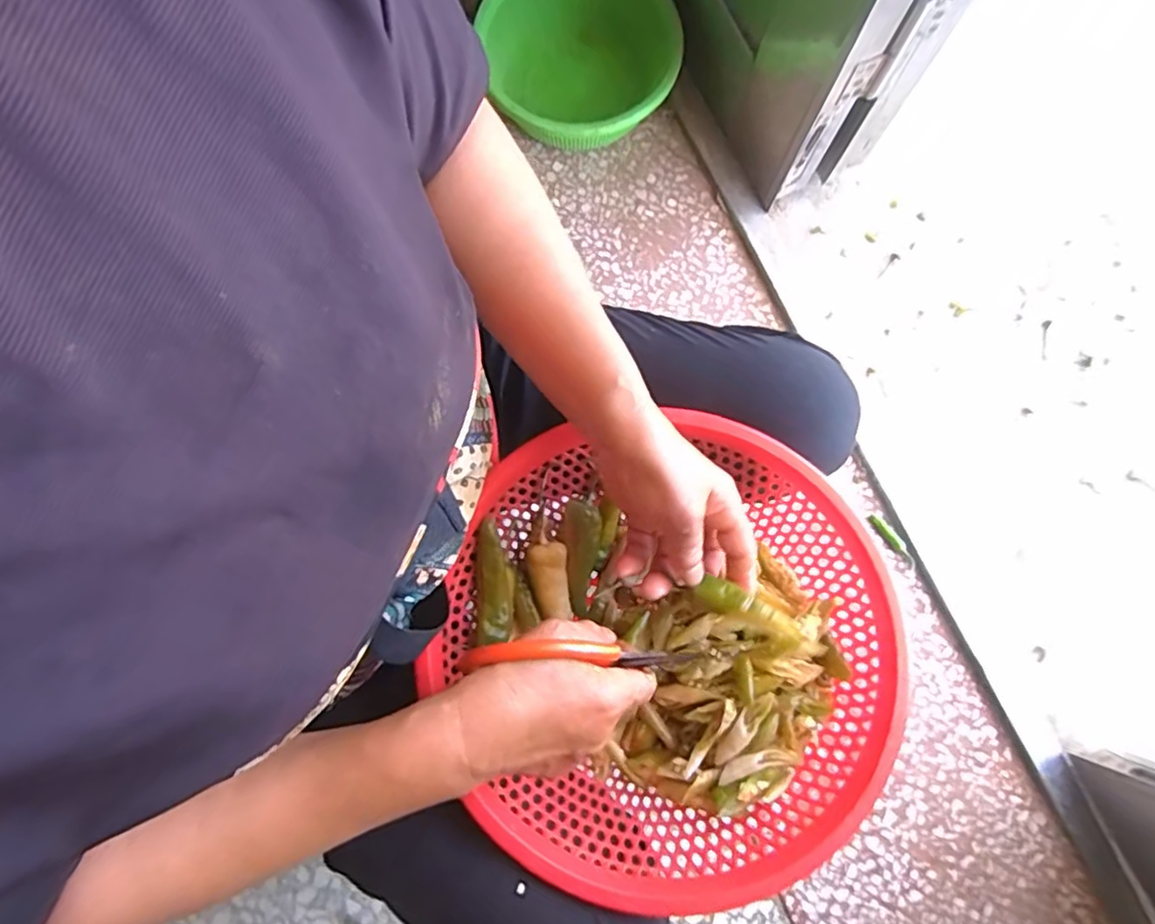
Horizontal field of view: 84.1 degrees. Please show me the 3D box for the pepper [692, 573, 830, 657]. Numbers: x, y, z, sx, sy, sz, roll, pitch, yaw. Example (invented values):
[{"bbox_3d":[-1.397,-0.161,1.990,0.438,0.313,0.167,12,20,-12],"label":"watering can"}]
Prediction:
[{"bbox_3d":[0.109,0.094,0.386,0.078,0.012,0.019,27,79,16],"label":"pepper"}]

